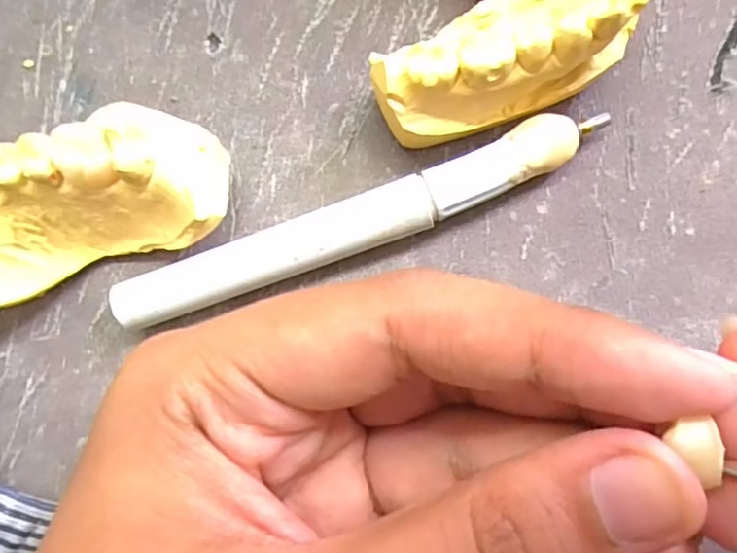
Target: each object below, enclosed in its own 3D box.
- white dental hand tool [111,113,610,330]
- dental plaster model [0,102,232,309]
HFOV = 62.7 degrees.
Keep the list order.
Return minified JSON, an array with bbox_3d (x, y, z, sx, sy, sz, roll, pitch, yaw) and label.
[{"bbox_3d":[-0.003,-0.011,0.134,0.108,0.012,0.013,-22,83,3],"label":"white dental hand tool"},{"bbox_3d":[-0.063,-0.014,0.132,0.069,0.027,0.026,-17,83,3],"label":"dental plaster model"}]

